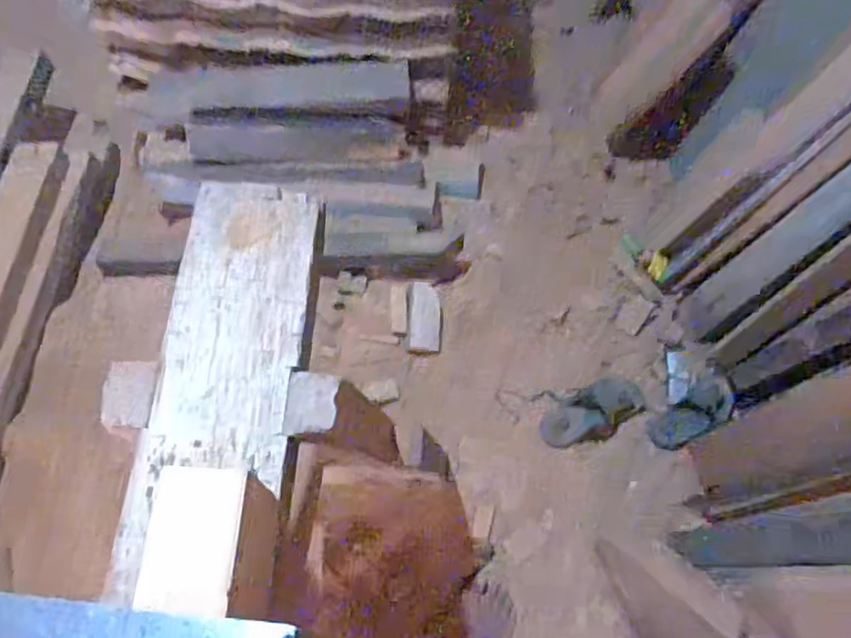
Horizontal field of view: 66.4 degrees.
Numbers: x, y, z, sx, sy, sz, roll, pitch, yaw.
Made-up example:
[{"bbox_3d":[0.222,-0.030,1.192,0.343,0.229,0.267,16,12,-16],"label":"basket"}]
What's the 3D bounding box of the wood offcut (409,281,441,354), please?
[{"bbox_3d":[-0.001,-0.004,1.670,0.078,0.020,0.179,0,92,0],"label":"wood offcut"}]

